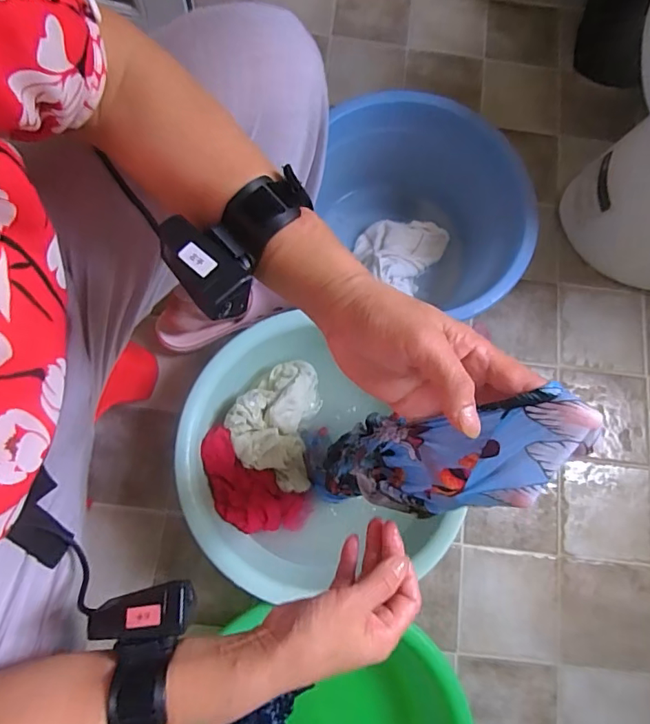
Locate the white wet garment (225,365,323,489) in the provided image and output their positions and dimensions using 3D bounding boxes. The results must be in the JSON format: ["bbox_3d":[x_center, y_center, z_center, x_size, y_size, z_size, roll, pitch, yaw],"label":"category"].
[{"bbox_3d":[-0.072,0.084,0.699,0.115,0.061,0.172,7,66,2],"label":"white wet garment"}]

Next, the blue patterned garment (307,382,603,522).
[{"bbox_3d":[0.061,0.070,0.363,0.075,0.255,0.065,29,66,-17],"label":"blue patterned garment"}]

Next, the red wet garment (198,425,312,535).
[{"bbox_3d":[-0.102,0.180,0.675,0.185,0.039,0.087,45,69,-18],"label":"red wet garment"}]

